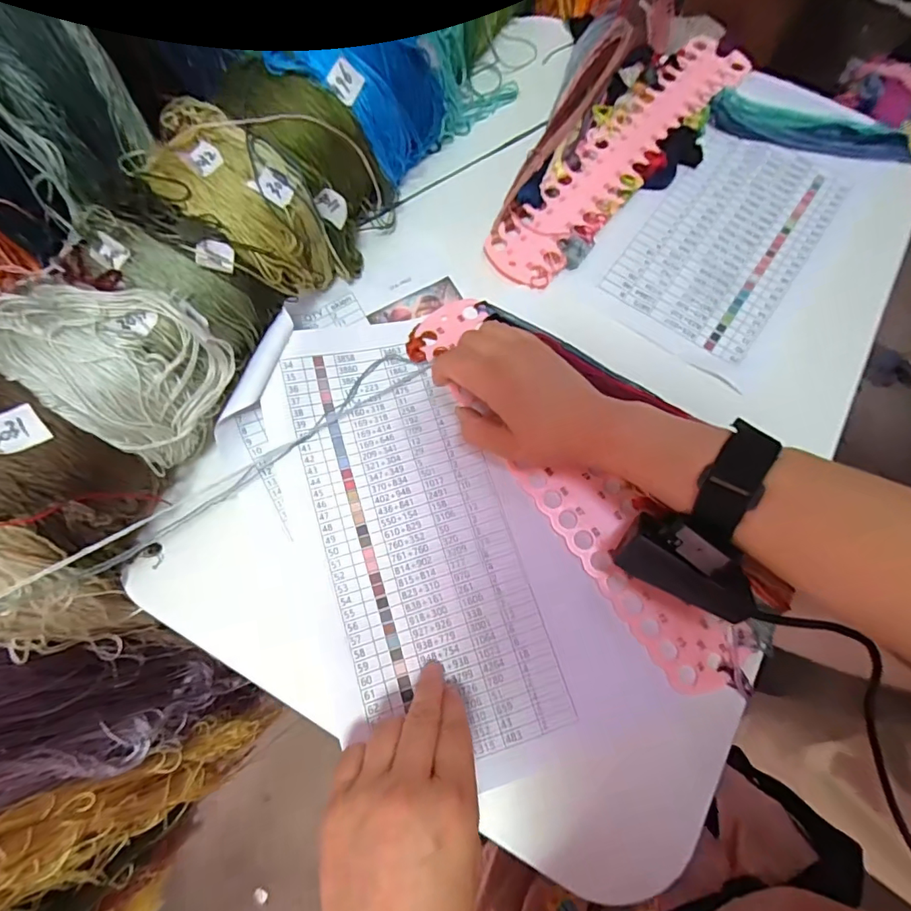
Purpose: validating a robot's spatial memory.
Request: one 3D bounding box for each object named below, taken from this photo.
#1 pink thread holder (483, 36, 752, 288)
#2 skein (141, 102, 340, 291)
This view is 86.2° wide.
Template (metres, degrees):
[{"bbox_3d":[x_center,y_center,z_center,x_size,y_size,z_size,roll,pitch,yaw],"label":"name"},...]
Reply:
[{"bbox_3d":[0.133,-0.238,0.387,0.055,0.011,0.287,41,79,11],"label":"pink thread holder"},{"bbox_3d":[-0.131,-0.149,0.316,0.106,0.102,0.070,39,76,10],"label":"skein"}]

